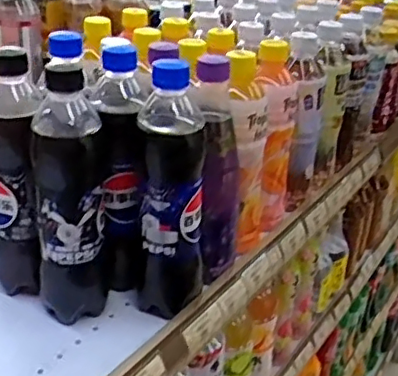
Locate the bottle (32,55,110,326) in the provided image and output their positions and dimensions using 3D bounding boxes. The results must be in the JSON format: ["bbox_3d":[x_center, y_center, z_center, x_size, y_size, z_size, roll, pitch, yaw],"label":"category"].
[{"bbox_3d":[-0.110,0.008,0.539,0.059,0.227,0.060,0,28,-9],"label":"bottle"}]

